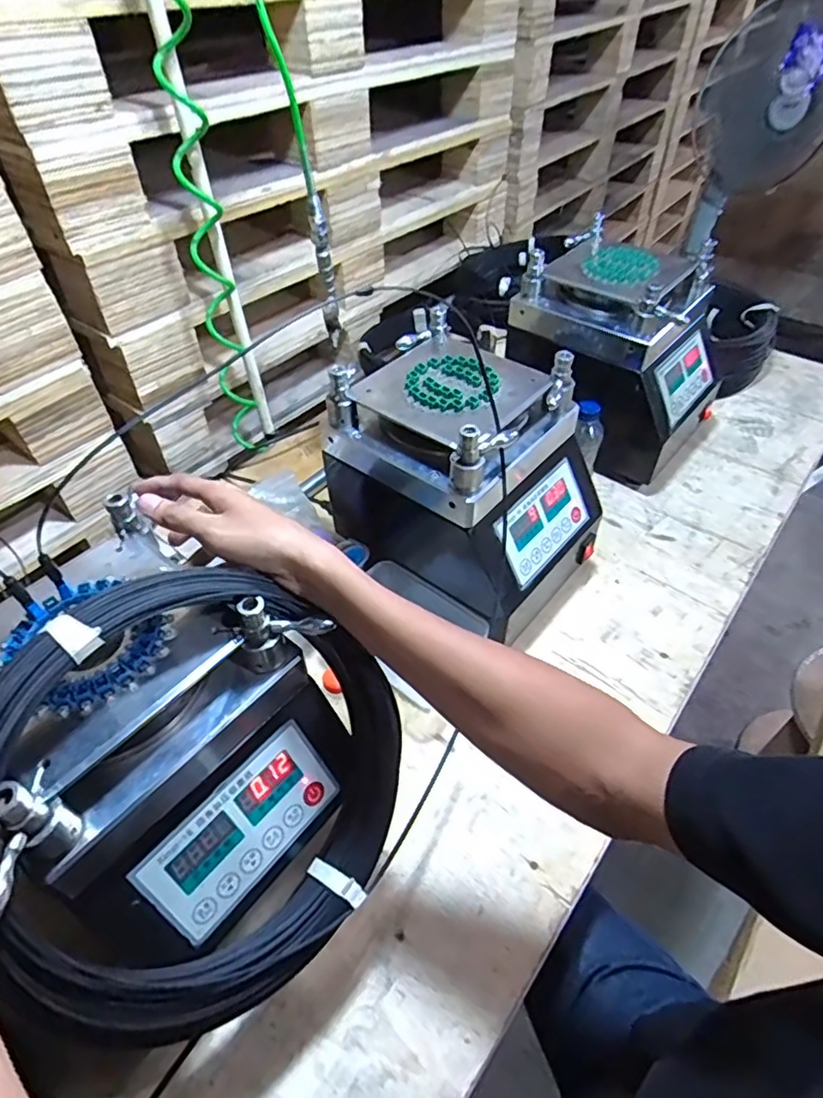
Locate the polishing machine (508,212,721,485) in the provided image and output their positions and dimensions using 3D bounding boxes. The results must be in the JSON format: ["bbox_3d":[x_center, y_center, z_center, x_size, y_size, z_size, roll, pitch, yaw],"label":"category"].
[{"bbox_3d":[0.328,-0.311,0.941,0.282,0.284,0.243,30,55,24],"label":"polishing machine"}]

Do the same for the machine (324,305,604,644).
[{"bbox_3d":[0.070,-0.074,0.739,0.278,0.291,0.219,31,55,25],"label":"machine"}]

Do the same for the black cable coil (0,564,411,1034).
[{"bbox_3d":[-0.135,0.162,0.415,0.283,0.297,0.049,-29,13,-36],"label":"black cable coil"}]

